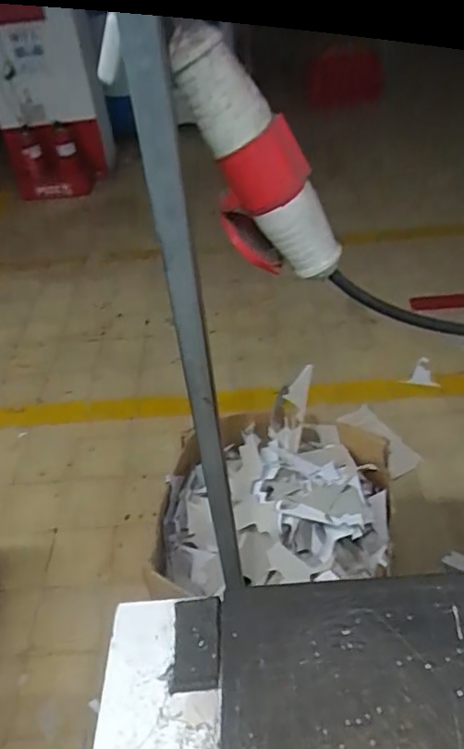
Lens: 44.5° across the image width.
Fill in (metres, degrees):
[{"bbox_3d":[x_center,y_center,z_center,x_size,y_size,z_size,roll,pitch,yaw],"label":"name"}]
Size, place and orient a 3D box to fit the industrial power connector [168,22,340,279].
[{"bbox_3d":[0.014,-0.172,0.459,0.076,0.216,0.071,-30,42,8],"label":"industrial power connector"}]

